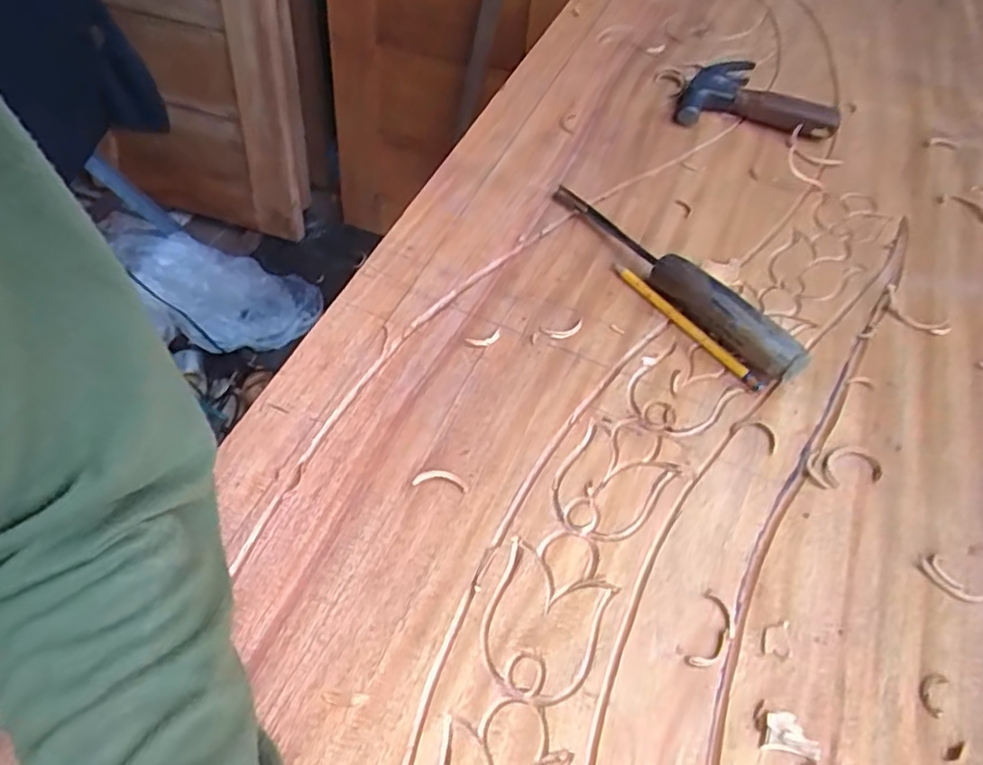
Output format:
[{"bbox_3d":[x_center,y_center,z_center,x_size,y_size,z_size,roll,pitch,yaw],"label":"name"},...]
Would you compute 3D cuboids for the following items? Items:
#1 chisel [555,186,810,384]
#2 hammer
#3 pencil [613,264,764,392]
[{"bbox_3d":[0.133,-0.085,0.487,0.025,0.035,0.241,-33,63,-23],"label":"chisel"},{"bbox_3d":[0.267,-0.287,0.646,0.151,0.031,0.082,9,55,2],"label":"hammer"},{"bbox_3d":[0.146,-0.045,0.479,0.010,0.008,0.143,-32,63,-23],"label":"pencil"}]

